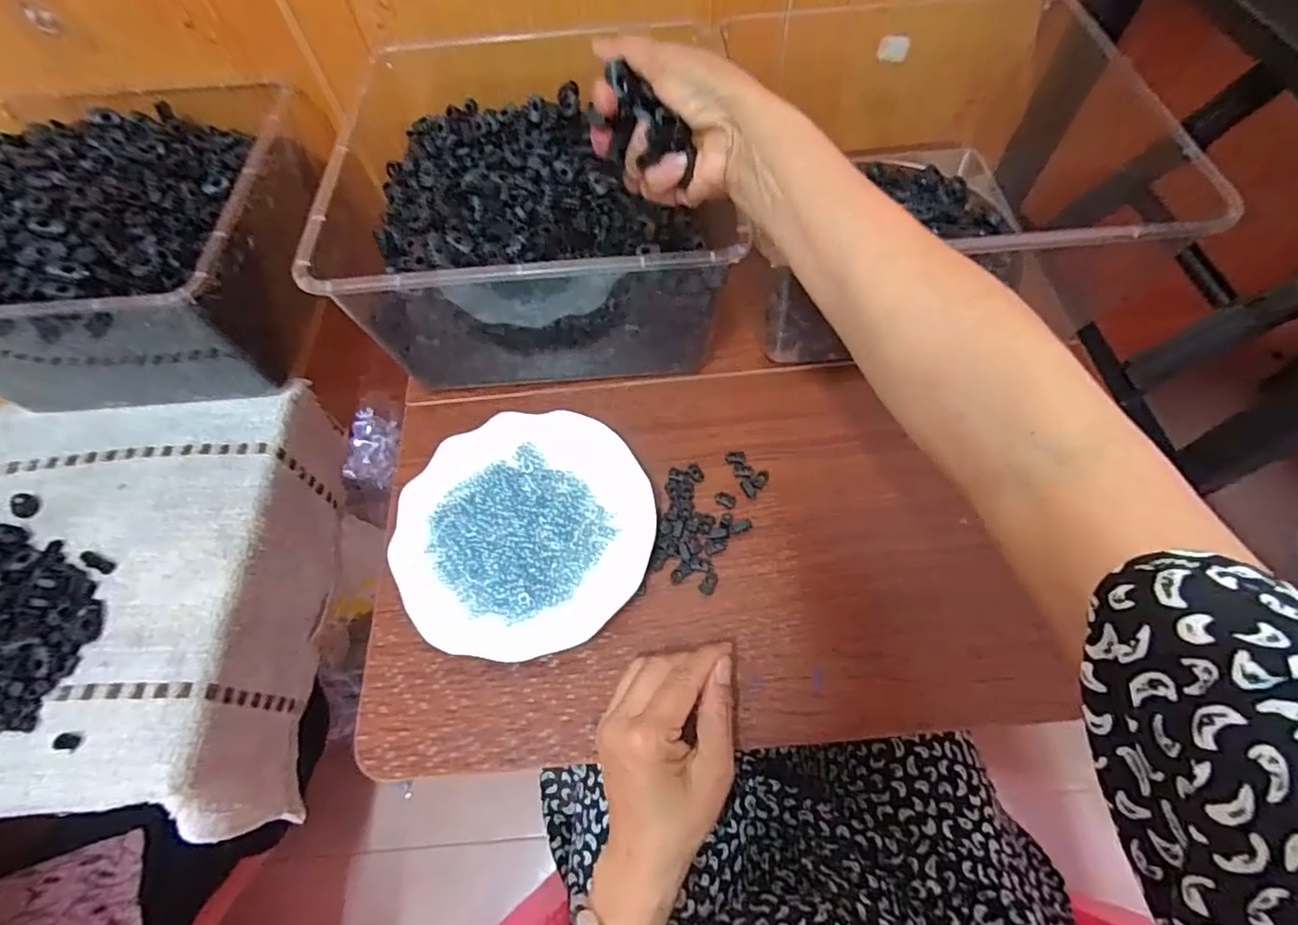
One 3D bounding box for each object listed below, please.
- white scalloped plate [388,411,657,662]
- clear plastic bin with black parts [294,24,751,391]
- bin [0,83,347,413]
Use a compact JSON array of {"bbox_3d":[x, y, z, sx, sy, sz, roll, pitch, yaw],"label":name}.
[{"bbox_3d":[-0.090,0.047,0.421,0.178,0.023,0.179,-1,63,2],"label":"white scalloped plate"},{"bbox_3d":[-0.092,-0.201,0.483,0.271,0.142,0.253,-3,63,1],"label":"clear plastic bin with black parts"},{"bbox_3d":[-0.486,-0.221,0.537,0.313,0.164,0.302,0,63,2],"label":"bin"}]

